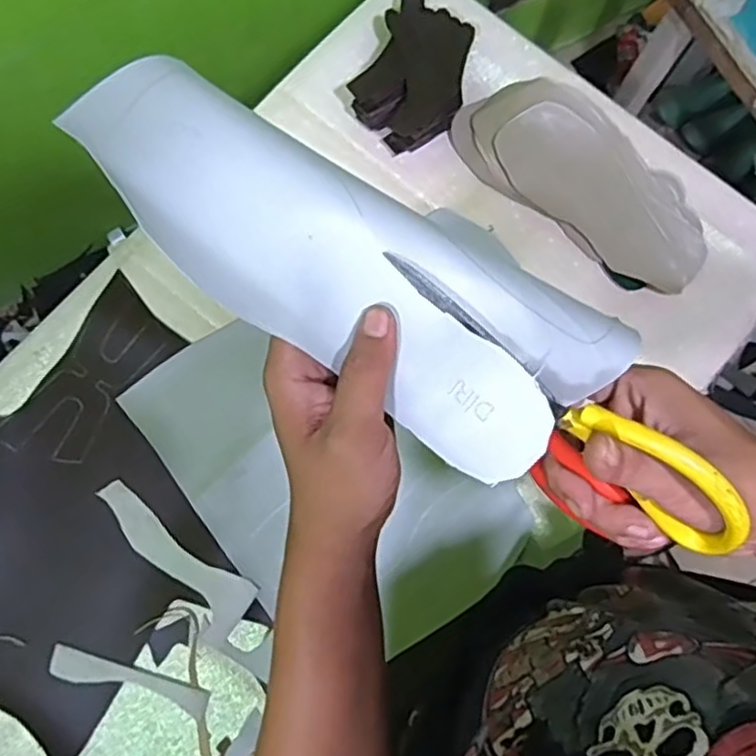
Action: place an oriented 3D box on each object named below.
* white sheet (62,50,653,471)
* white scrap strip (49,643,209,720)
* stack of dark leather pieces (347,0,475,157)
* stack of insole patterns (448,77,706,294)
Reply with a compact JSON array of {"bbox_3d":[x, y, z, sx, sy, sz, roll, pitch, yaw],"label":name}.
[{"bbox_3d":[-0.006,-0.047,0.321,0.269,0.030,0.104,30,78,-10],"label":"white sheet"},{"bbox_3d":[-0.249,0.304,0.696,0.159,0.008,0.027,17,77,3],"label":"white scrap strip"},{"bbox_3d":[0.048,-0.355,0.805,0.117,0.059,0.181,23,78,4],"label":"stack of dark leather pieces"},{"bbox_3d":[0.239,-0.232,0.797,0.313,0.038,0.138,39,79,7],"label":"stack of insole patterns"}]

